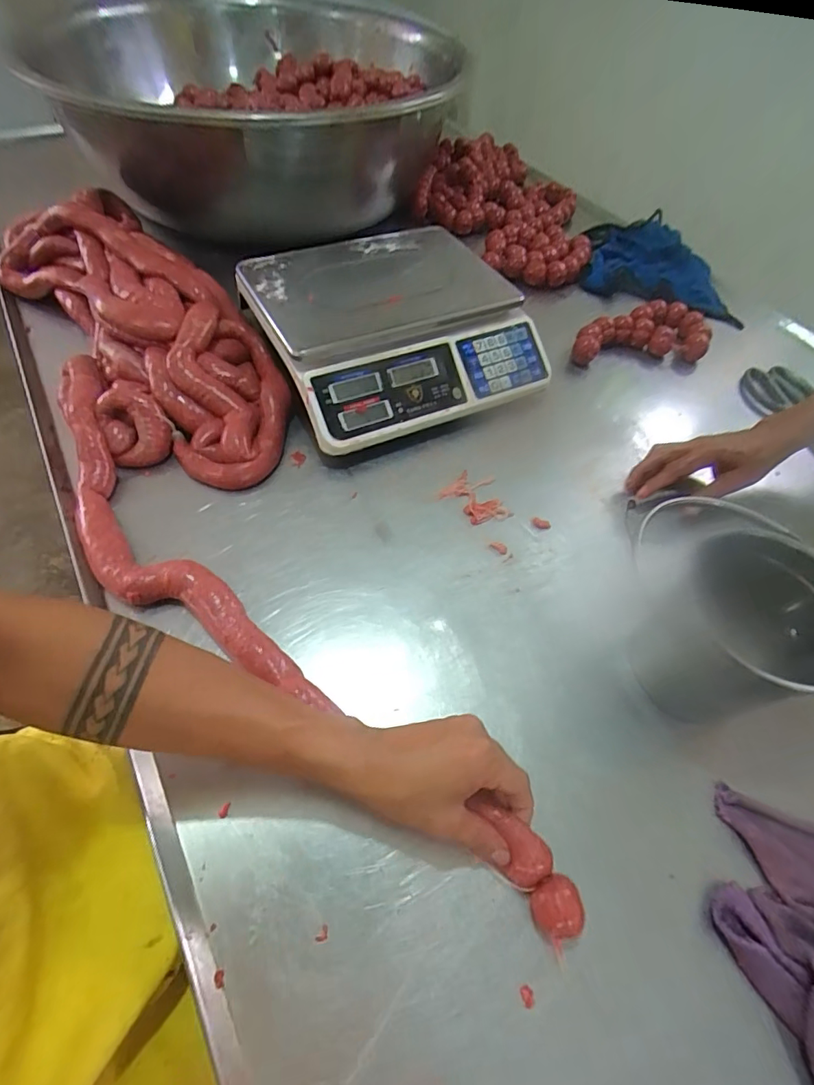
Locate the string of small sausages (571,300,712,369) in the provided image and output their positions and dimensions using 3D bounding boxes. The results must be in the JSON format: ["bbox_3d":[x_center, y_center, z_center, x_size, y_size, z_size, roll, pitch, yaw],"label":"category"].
[{"bbox_3d":[0.351,-0.318,0.762,0.219,0.041,0.110,-4,56,-6],"label":"string of small sausages"}]

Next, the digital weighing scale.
[{"bbox_3d":[-0.017,-0.286,0.680,0.332,0.120,0.332,-21,60,-17],"label":"digital weighing scale"}]

